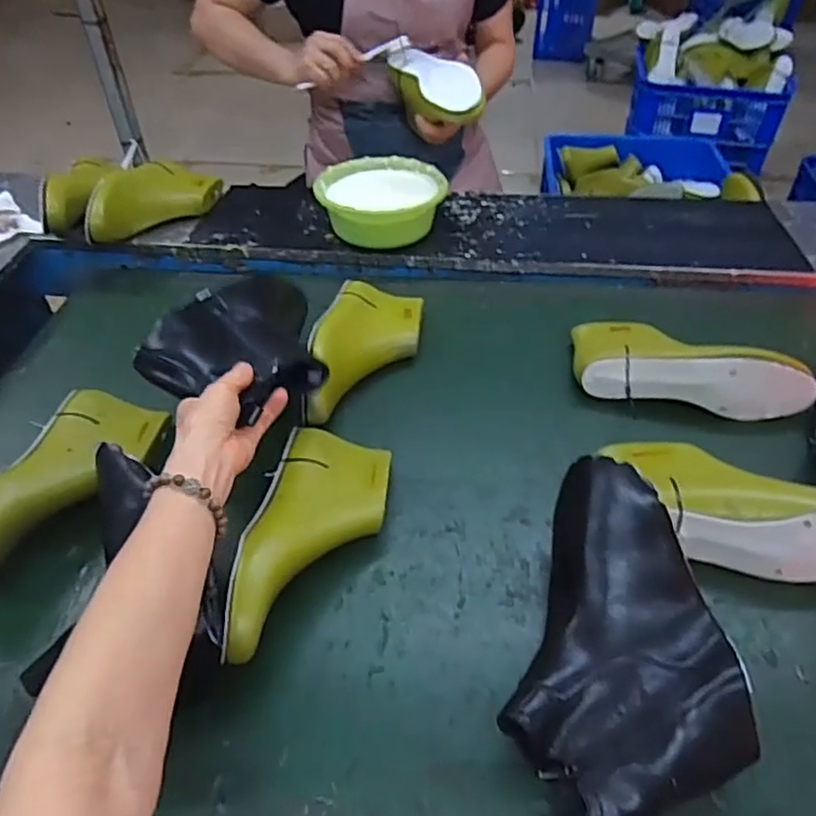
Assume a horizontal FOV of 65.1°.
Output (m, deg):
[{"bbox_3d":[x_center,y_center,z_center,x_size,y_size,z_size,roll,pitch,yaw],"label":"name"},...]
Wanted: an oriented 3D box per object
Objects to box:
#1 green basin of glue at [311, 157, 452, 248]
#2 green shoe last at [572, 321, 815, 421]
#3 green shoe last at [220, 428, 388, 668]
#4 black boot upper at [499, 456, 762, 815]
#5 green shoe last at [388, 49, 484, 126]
[{"bbox_3d":[-0.039,-0.306,0.974,0.184,0.080,0.165,6,46,7],"label":"green basin of glue"},{"bbox_3d":[0.329,-0.063,0.750,0.254,0.067,0.128,7,46,8],"label":"green shoe last"},{"bbox_3d":[-0.085,0.121,0.588,0.104,0.079,0.242,7,46,7],"label":"green shoe last"},{"bbox_3d":[0.147,0.181,0.504,0.183,0.104,0.241,-18,48,-16],"label":"black boot upper"},{"bbox_3d":[0.043,-0.473,0.957,0.073,0.071,0.218,-17,48,-15],"label":"green shoe last"}]

